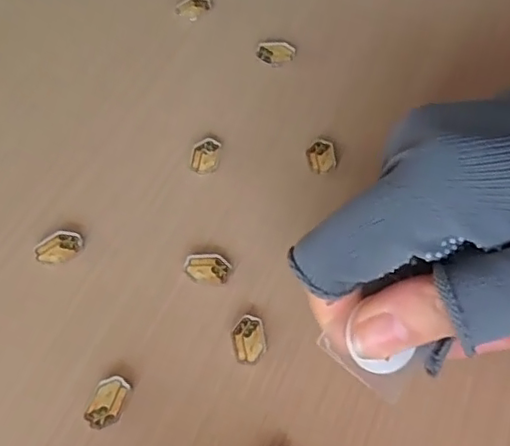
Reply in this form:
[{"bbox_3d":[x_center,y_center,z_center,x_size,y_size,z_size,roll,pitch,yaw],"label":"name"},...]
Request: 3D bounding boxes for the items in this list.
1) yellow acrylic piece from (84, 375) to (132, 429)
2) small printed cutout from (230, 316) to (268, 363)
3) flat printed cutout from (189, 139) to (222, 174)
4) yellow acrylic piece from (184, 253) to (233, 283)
[{"bbox_3d":[-0.046,0.056,0.187,0.010,0.004,0.016,17,60,8],"label":"yellow acrylic piece"},{"bbox_3d":[-0.002,0.038,0.197,0.011,0.004,0.016,-8,60,-7],"label":"small printed cutout"},{"bbox_3d":[-0.019,-0.027,0.234,0.011,0.004,0.015,6,60,2],"label":"flat printed cutout"},{"bbox_3d":[-0.016,0.015,0.210,0.016,0.004,0.011,2,60,-1],"label":"yellow acrylic piece"}]

